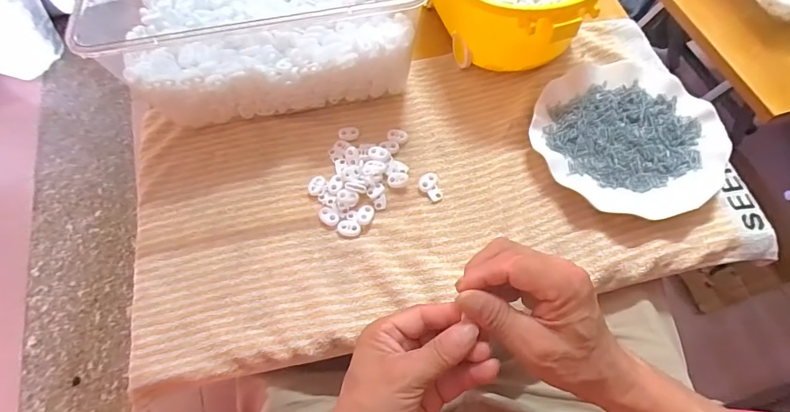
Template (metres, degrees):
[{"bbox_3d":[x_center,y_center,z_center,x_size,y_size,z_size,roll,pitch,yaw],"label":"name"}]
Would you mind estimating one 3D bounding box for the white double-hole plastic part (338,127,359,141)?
[{"bbox_3d":[-0.050,-0.079,0.447,0.022,0.004,0.016,1,64,3],"label":"white double-hole plastic part"}]

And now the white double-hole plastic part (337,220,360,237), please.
[{"bbox_3d":[-0.045,0.022,0.400,0.022,0.005,0.016,4,64,4],"label":"white double-hole plastic part"}]

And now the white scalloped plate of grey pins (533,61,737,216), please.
[{"bbox_3d":[0.236,-0.069,0.424,0.178,0.022,0.176,-1,64,2],"label":"white scalloped plate of grey pins"}]

